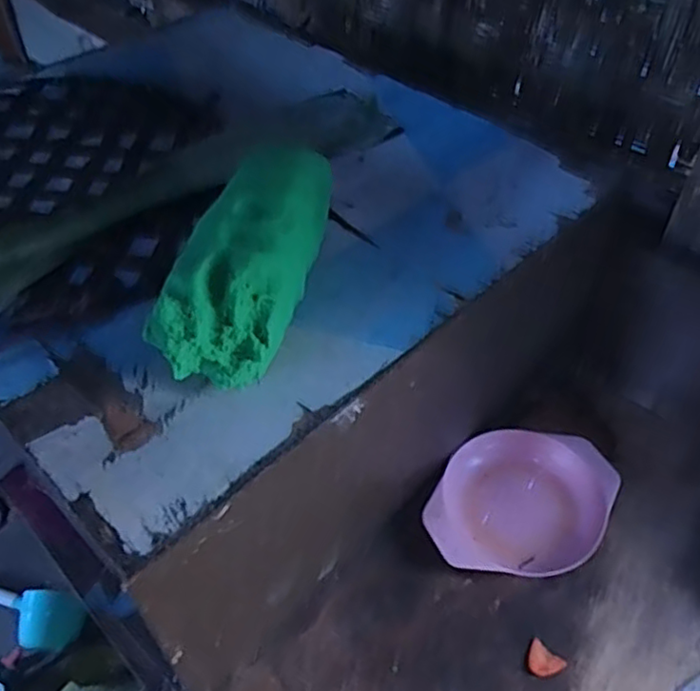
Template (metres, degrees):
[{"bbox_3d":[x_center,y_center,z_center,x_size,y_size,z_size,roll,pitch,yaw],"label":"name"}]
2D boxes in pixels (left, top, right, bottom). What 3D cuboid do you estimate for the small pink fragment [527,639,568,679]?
[{"bbox_3d":[0.159,0.259,0.541,0.030,0.004,0.025,31,56,26],"label":"small pink fragment"}]

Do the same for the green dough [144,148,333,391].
[{"bbox_3d":[-0.062,-0.054,0.452,0.082,0.080,0.193,10,49,10],"label":"green dough"}]

